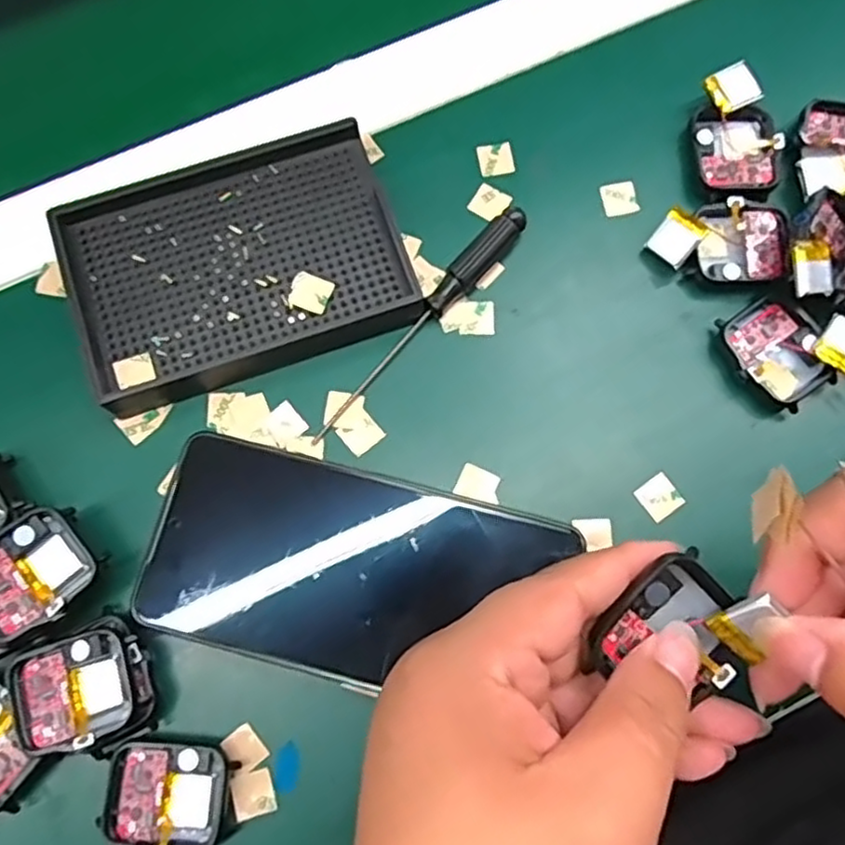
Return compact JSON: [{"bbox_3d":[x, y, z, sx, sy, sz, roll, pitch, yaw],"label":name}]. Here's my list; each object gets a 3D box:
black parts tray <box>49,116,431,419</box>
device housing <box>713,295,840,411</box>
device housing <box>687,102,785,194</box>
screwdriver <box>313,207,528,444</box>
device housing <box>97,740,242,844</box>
[{"bbox_3d":[-0.078,-0.069,0.300,0.134,0.022,0.094,-19,76,-5],"label":"black parts tray"},{"bbox_3d":[0.149,-0.029,0.296,0.036,0.010,0.046,-35,78,-8],"label":"device housing"},{"bbox_3d":[0.142,-0.122,0.315,0.038,0.012,0.041,-9,76,-2],"label":"device housing"},{"bbox_3d":[0.000,-0.043,0.297,0.012,0.014,0.129,40,79,10],"label":"screwdriver"},{"bbox_3d":[-0.093,0.137,0.256,0.044,0.012,0.037,1,76,1],"label":"device housing"}]

